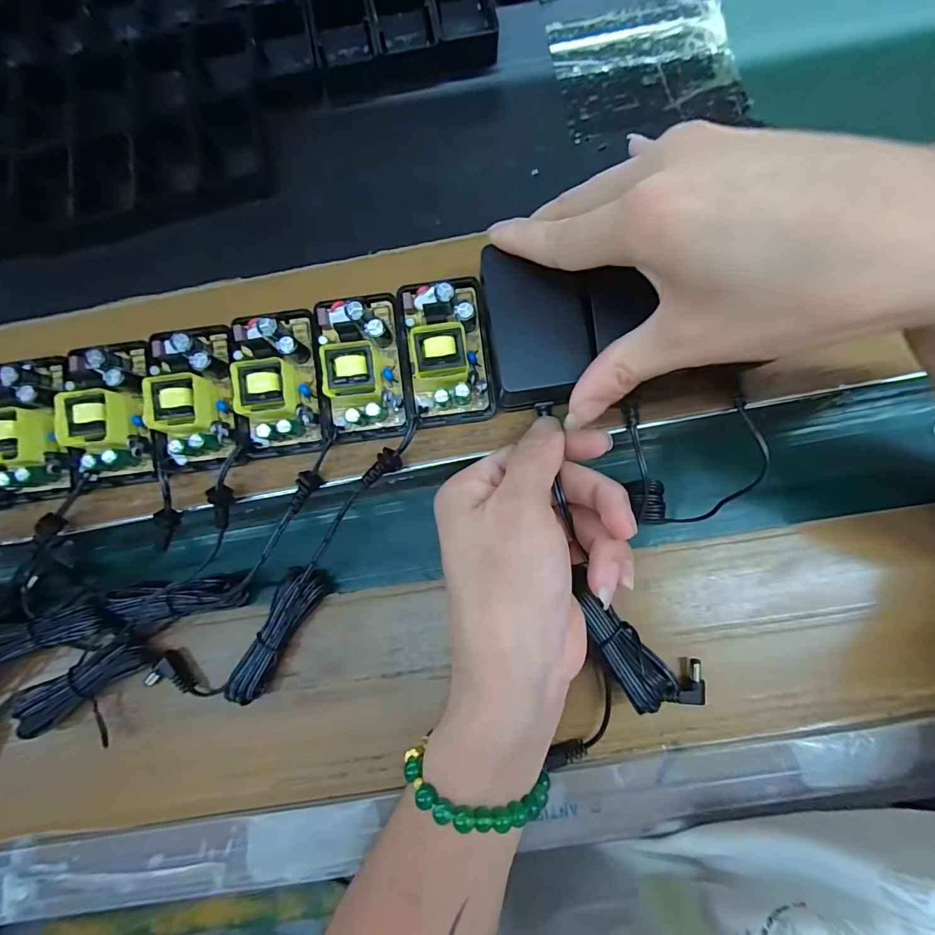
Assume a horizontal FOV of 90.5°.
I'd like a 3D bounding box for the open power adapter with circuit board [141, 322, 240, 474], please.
[{"bbox_3d":[-0.134,-0.037,0.225,0.044,0.019,0.069,-8,77,2],"label":"open power adapter with circuit board"}]

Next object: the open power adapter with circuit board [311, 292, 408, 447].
[{"bbox_3d":[-0.052,-0.052,0.225,0.040,0.022,0.070,-8,77,2],"label":"open power adapter with circuit board"}]

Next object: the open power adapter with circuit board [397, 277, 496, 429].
[{"bbox_3d":[-0.010,-0.059,0.226,0.040,0.023,0.071,-8,77,2],"label":"open power adapter with circuit board"}]

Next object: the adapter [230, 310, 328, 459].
[{"bbox_3d":[-0.094,-0.043,0.225,0.041,0.022,0.070,-6,77,3],"label":"adapter"}]

